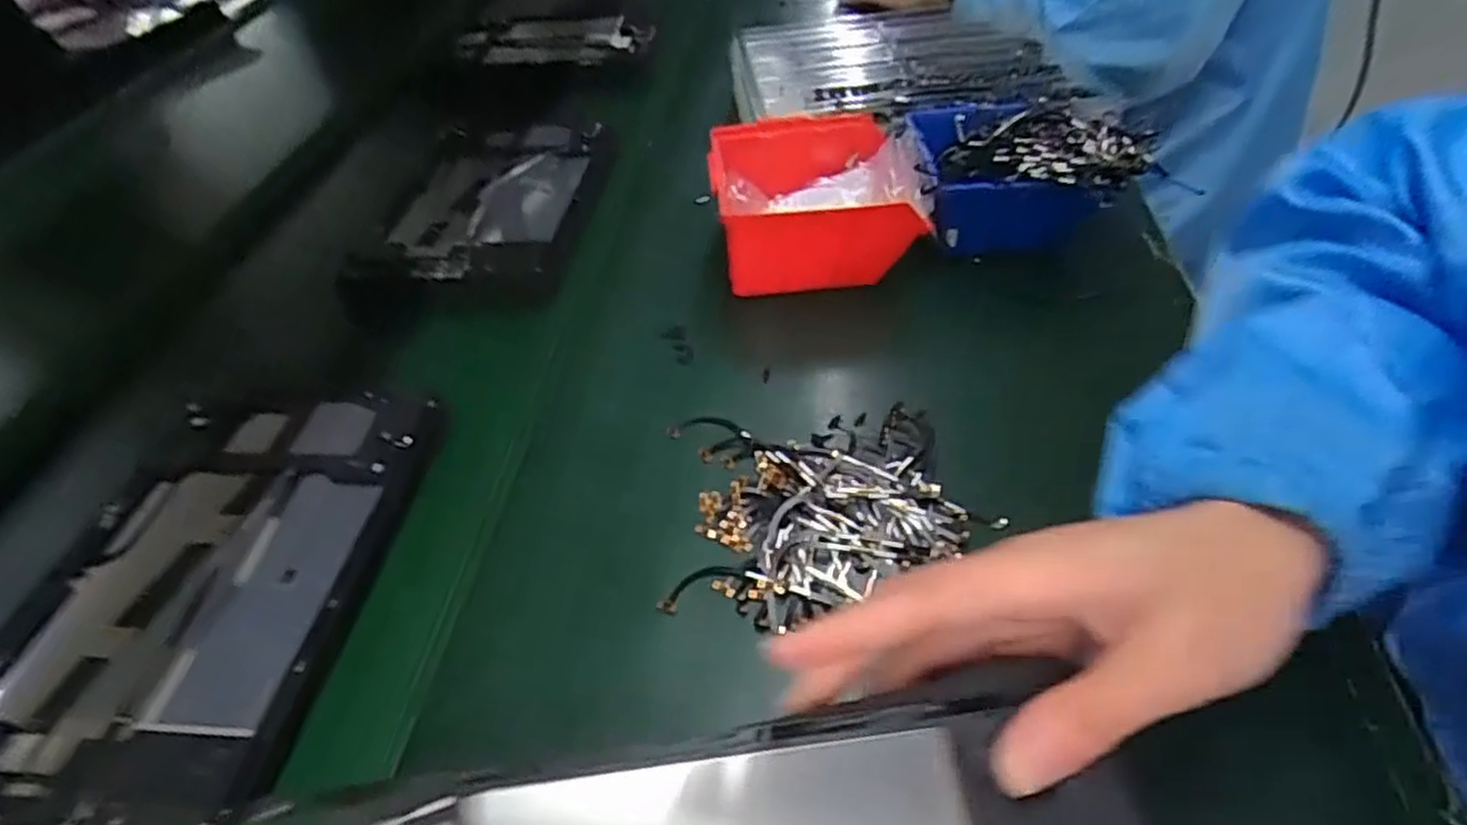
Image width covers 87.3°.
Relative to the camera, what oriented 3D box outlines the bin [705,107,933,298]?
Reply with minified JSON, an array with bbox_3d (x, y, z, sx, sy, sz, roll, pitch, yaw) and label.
[{"bbox_3d":[0.055,-0.148,0.534,0.136,0.060,0.127,-9,45,-2],"label":"bin"}]

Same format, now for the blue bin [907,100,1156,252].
[{"bbox_3d":[0.201,-0.168,0.536,0.148,0.060,0.135,1,45,7],"label":"blue bin"}]

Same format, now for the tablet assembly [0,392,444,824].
[{"bbox_3d":[-0.251,0.077,0.369,0.164,0.009,0.240,3,45,9],"label":"tablet assembly"}]

